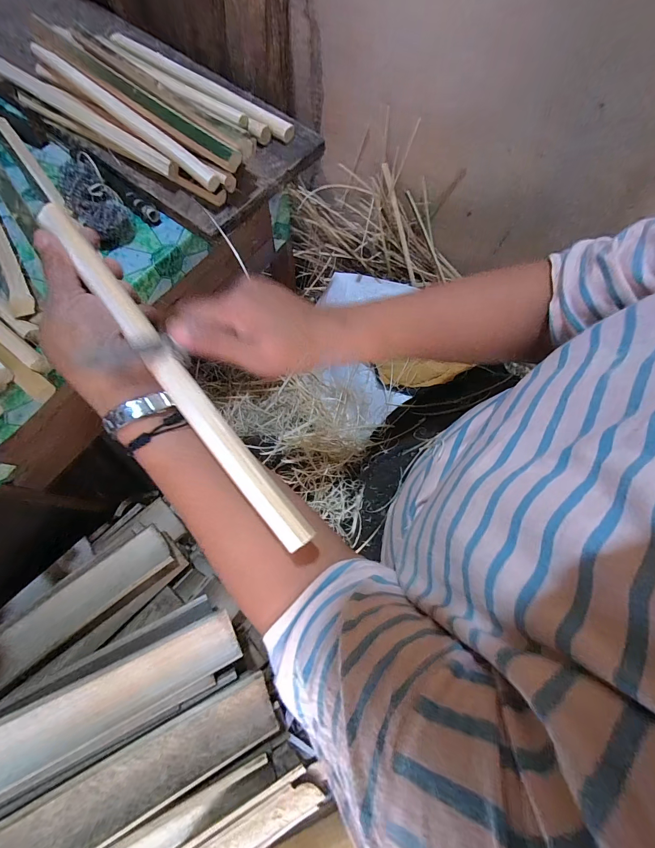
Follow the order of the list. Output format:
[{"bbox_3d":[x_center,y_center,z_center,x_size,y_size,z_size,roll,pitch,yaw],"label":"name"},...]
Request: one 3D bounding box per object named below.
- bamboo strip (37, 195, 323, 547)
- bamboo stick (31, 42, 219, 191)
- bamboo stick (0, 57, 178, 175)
[{"bbox_3d":[-0.110,-0.041,0.231,0.018,0.008,0.294,-37,83,-13],"label":"bamboo strip"},{"bbox_3d":[-0.230,-0.354,0.385,0.292,0.019,0.019,40,75,10],"label":"bamboo stick"},{"bbox_3d":[-0.297,-0.372,0.405,0.311,0.017,0.022,35,74,9],"label":"bamboo stick"}]

